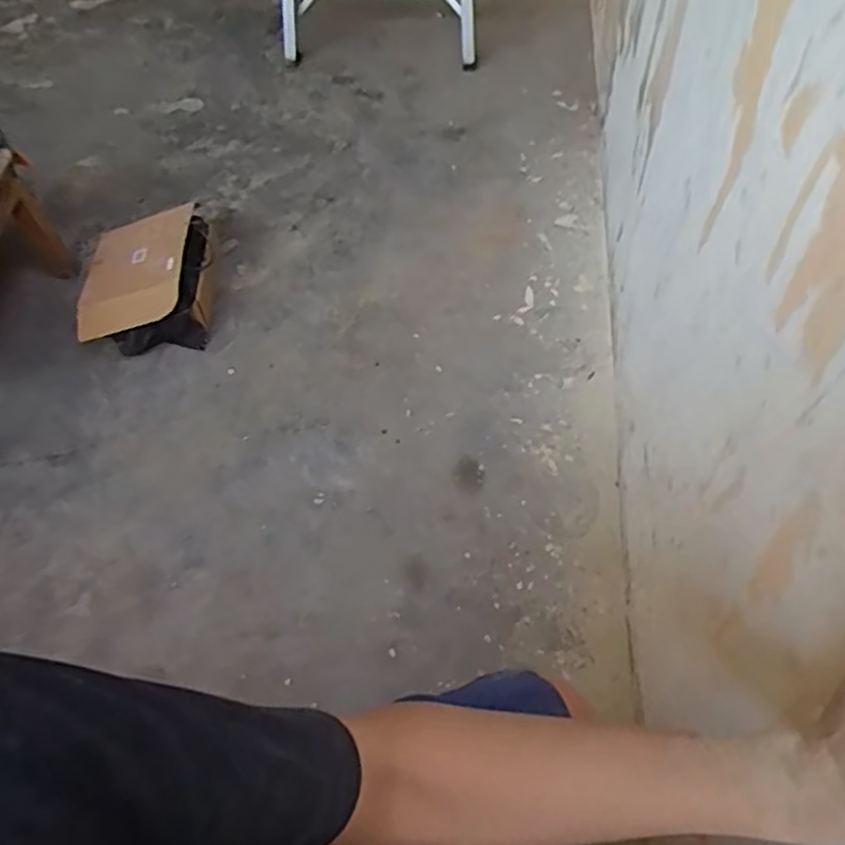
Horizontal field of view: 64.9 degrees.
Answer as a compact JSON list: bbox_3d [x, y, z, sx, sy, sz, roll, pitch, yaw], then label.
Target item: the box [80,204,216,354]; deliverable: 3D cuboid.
[{"bbox_3d":[-0.621,-0.326,1.532,0.305,0.154,0.337,-13,55,-4],"label":"box"}]

